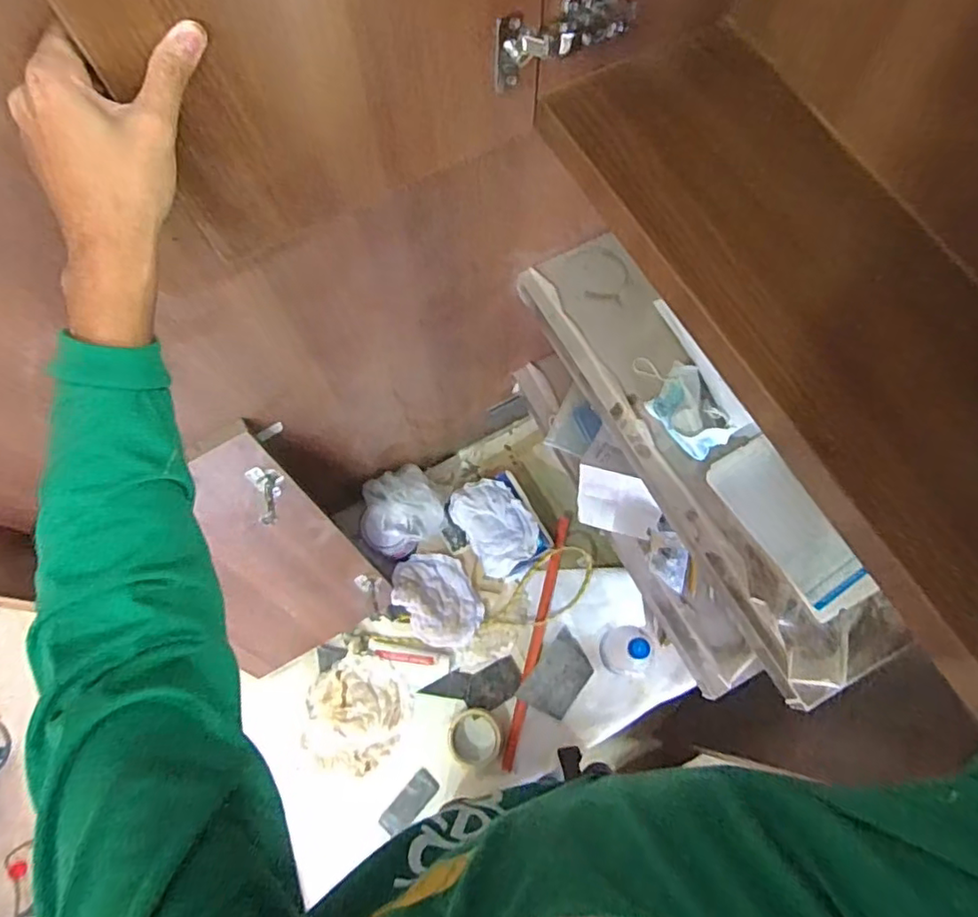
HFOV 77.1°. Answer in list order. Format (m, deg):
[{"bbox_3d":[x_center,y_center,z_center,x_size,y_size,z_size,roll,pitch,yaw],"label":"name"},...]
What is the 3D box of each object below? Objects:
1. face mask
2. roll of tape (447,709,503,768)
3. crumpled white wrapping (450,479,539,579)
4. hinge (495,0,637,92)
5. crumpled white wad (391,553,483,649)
[{"bbox_3d":[0.236,-0.073,0.754,0.074,0.036,0.153,-23,72,-7],"label":"face mask"},{"bbox_3d":[-0.025,0.496,1.088,0.097,0.023,0.098,11,71,4],"label":"roll of tape"},{"bbox_3d":[0.013,0.121,1.178,0.126,0.047,0.185,-30,73,-10],"label":"crumpled white wrapping"},{"bbox_3d":[0.062,-0.345,0.504,0.121,0.061,0.029,-19,72,-6],"label":"hinge"},{"bbox_3d":[-0.096,0.261,1.146,0.132,0.045,0.183,-28,73,-9],"label":"crumpled white wad"}]

